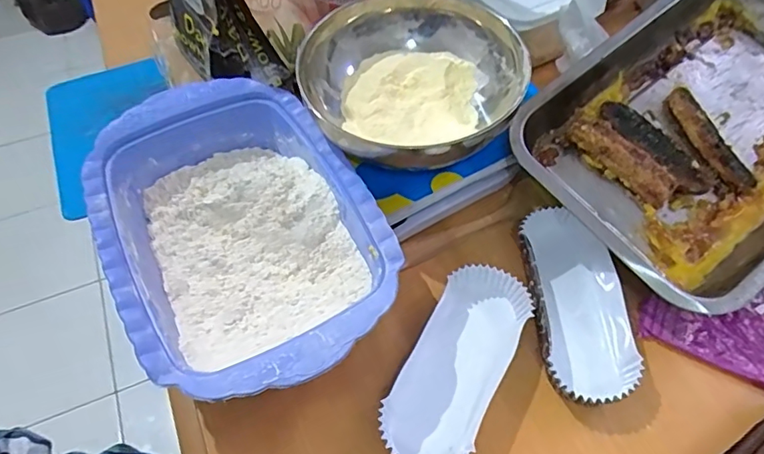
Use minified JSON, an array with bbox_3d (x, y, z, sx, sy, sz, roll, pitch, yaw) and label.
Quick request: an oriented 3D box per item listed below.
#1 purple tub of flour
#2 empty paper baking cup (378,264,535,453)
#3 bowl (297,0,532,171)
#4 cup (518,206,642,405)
[{"bbox_3d":[-0.104,0.002,0.386,0.177,0.062,0.269,-28,58,-18],"label":"purple tub of flour"},{"bbox_3d":[0.053,0.092,0.358,0.063,0.031,0.145,23,57,17],"label":"empty paper baking cup"},{"bbox_3d":[0.022,-0.117,0.411,0.164,0.061,0.160,-1,54,1],"label":"bowl"},{"bbox_3d":[0.141,0.053,0.381,0.066,0.032,0.149,-9,54,-5],"label":"cup"}]

